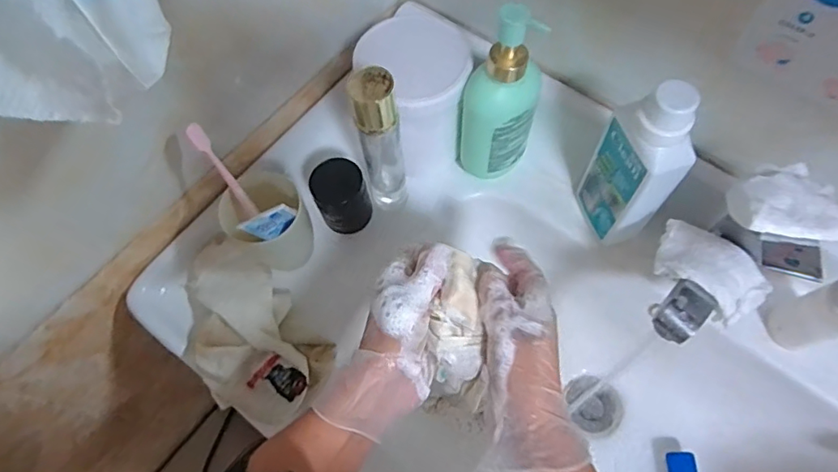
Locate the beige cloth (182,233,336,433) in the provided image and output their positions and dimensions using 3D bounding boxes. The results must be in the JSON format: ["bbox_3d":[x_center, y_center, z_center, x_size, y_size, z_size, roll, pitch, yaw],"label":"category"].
[{"bbox_3d":[-0.182,0.087,0.531,0.110,0.041,0.197,-41,70,-15],"label":"beige cloth"}]

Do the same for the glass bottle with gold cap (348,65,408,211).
[{"bbox_3d":[-0.037,-0.087,0.524,0.037,0.198,0.035,-15,66,-5],"label":"glass bottle with gold cap"}]

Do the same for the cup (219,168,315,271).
[{"bbox_3d":[-0.156,-0.016,0.551,0.080,0.087,0.073,-1,65,2],"label":"cup"}]

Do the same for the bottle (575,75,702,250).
[{"bbox_3d":[0.201,-0.064,0.490,0.042,0.197,0.074,-15,66,-5],"label":"bottle"}]

